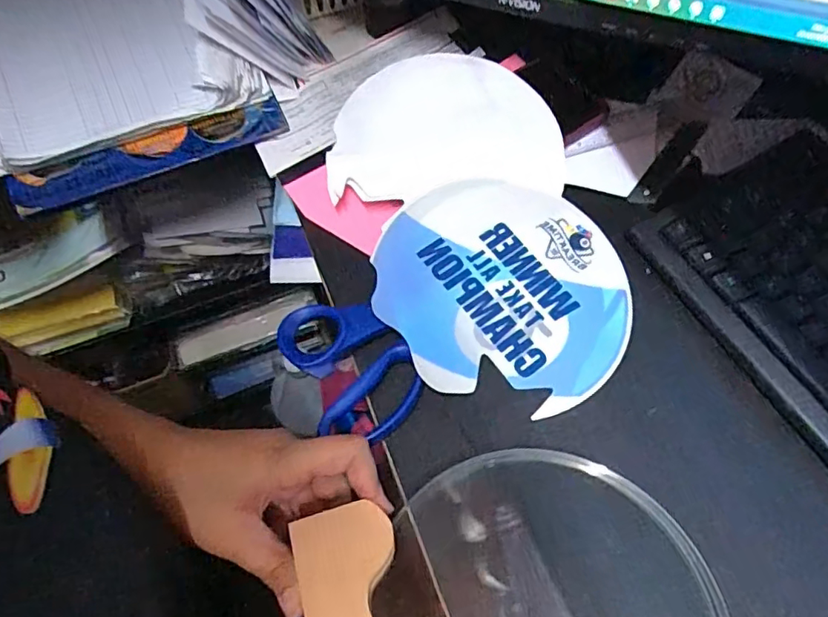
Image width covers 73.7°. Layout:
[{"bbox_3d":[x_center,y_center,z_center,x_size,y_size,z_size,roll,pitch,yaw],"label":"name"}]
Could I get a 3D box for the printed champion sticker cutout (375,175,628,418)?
[{"bbox_3d":[0.063,-0.016,0.377,0.163,0.007,0.170,1,66,-2],"label":"printed champion sticker cutout"}]

